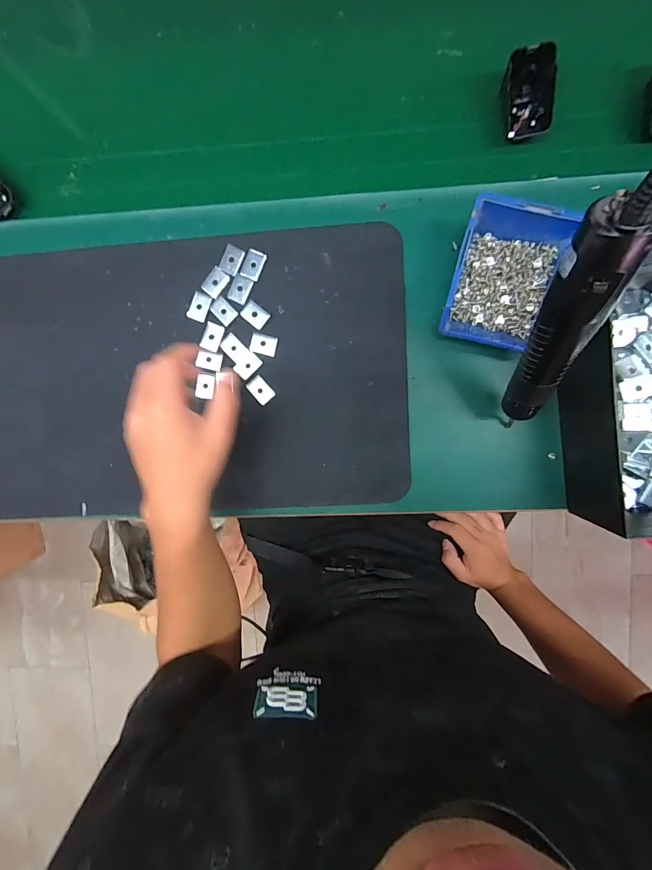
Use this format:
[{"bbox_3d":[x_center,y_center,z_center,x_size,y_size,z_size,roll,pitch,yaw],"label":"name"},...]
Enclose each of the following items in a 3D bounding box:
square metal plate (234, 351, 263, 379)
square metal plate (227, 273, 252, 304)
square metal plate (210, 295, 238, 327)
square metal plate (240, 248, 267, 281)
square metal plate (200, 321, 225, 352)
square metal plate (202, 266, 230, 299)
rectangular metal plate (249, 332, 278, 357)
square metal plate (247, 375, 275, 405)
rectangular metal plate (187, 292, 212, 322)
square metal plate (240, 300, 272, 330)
[{"bbox_3d":[-0.086,-0.076,0.402,0.020,0.005,0.027,41,96,-1],"label":"square metal plate"},{"bbox_3d":[-0.093,-0.158,0.395,0.020,0.004,0.028,25,96,1],"label":"square metal plate"},{"bbox_3d":[-0.112,-0.135,0.398,0.027,0.004,0.021,42,96,-1],"label":"square metal plate"},{"bbox_3d":[-0.078,-0.183,0.392,0.021,0.004,0.030,24,96,1],"label":"square metal plate"},{"bbox_3d":[-0.124,-0.108,0.401,0.020,0.004,0.029,21,96,1],"label":"square metal plate"},{"bbox_3d":[-0.120,-0.165,0.396,0.020,0.004,0.028,38,96,-1],"label":"square metal plate"},{"bbox_3d":[-0.069,-0.100,0.404,0.029,0.004,0.021,14,96,2],"label":"rectangular metal plate"},{"bbox_3d":[-0.072,-0.049,0.403,0.019,0.006,0.029,-40,92,6],"label":"square metal plate"},{"bbox_3d":[-0.139,-0.141,0.403,0.022,0.004,0.029,26,96,1],"label":"rectangular metal plate"},{"bbox_3d":[-0.078,-0.131,0.398,0.028,0.004,0.022,38,96,-1],"label":"square metal plate"}]

